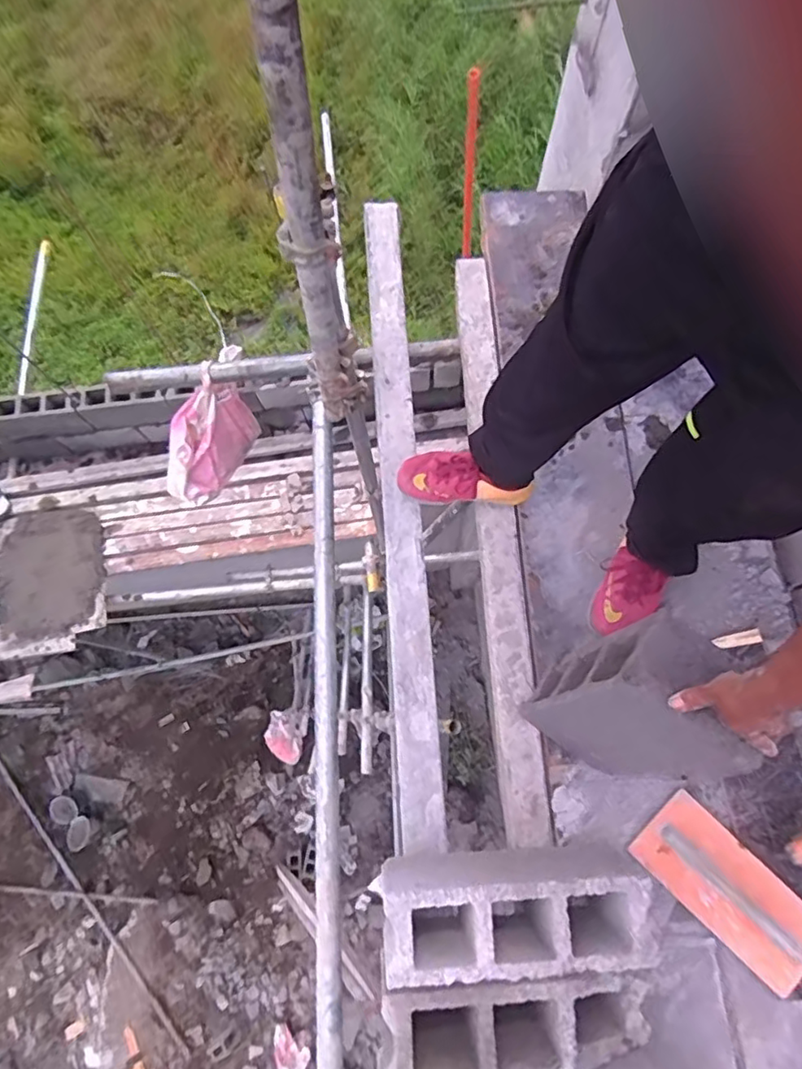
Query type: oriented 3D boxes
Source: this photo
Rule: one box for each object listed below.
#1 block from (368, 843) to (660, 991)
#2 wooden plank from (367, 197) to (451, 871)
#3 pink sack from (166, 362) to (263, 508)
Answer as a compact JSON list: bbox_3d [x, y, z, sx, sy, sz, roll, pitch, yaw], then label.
[{"bbox_3d":[0.188,0.611,0.961,0.415,0.239,0.137,-4,74,0],"label":"block"},{"bbox_3d":[-0.009,-0.164,1.254,0.107,0.037,1.427,-5,74,2],"label":"wooden plank"},{"bbox_3d":[-0.510,-0.246,1.485,0.109,0.321,0.298,24,76,8],"label":"pink sack"}]

